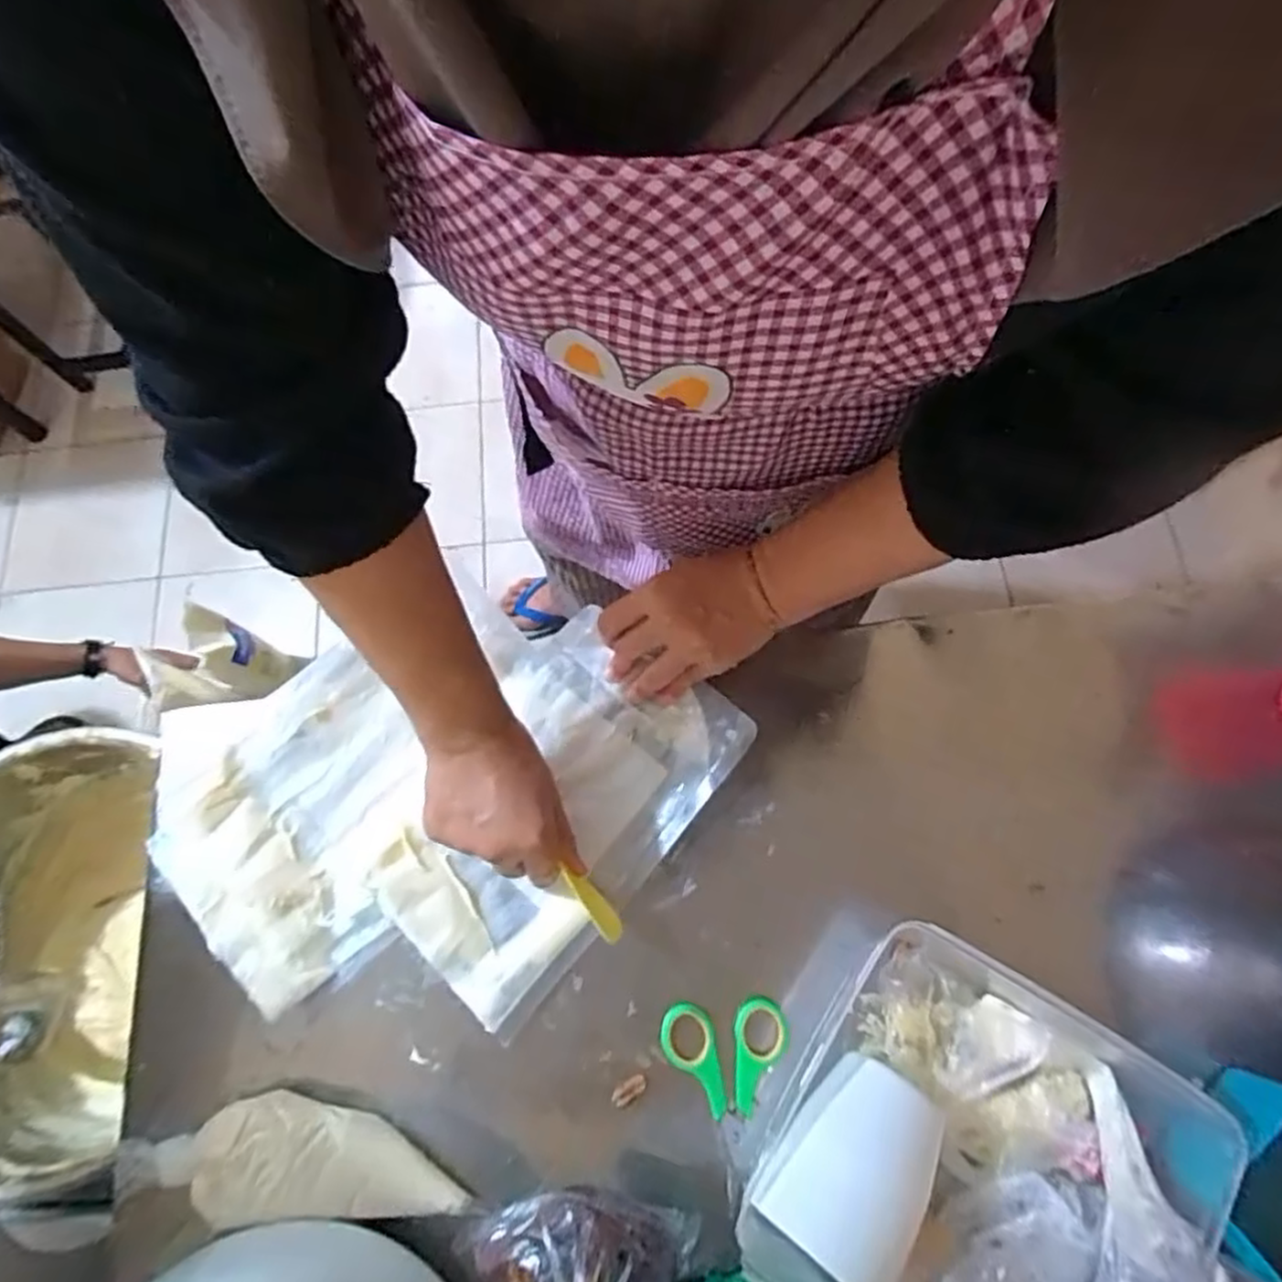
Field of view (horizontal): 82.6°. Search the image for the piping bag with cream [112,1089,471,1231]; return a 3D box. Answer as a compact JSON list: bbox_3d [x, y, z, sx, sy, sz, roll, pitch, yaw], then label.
[{"bbox_3d":[-0.210,0.298,0.420,0.202,0.032,0.063,-2,73,2],"label":"piping bag with cream"}]

